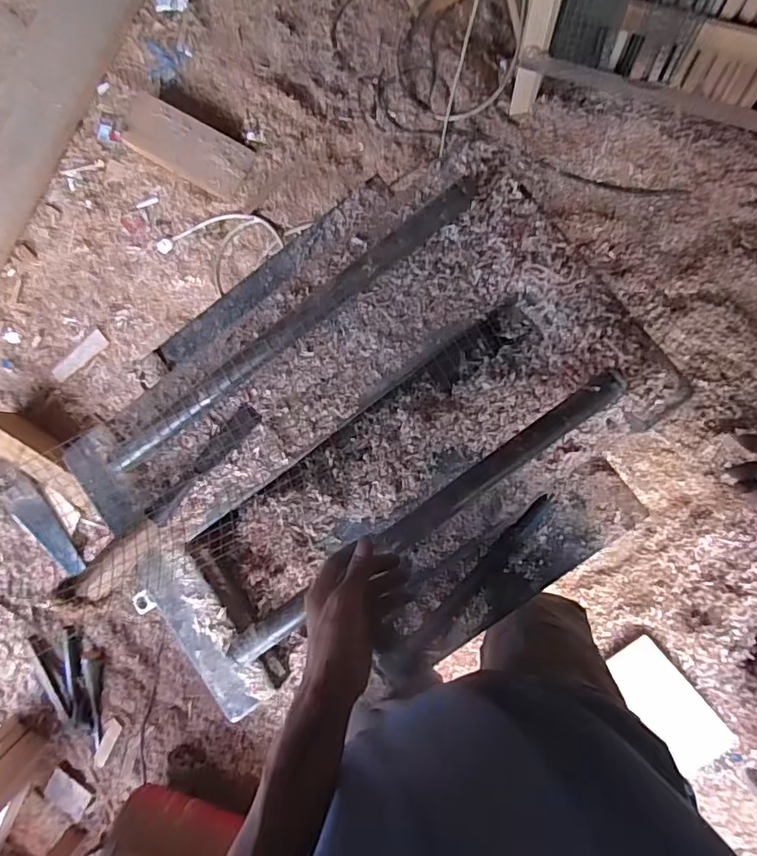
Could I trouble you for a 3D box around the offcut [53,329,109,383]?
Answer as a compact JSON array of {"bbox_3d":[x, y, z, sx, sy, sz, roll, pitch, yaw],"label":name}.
[{"bbox_3d":[-0.878,-0.209,1.559,0.194,0.012,0.060,-39,83,7],"label":"offcut"}]

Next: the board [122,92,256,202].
[{"bbox_3d":[-0.548,-0.801,1.506,0.438,0.040,0.152,32,95,9],"label":"board"}]

